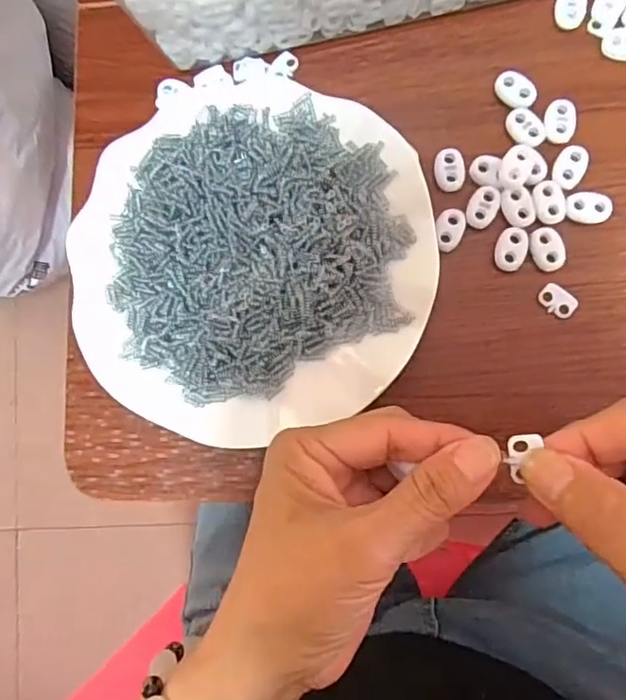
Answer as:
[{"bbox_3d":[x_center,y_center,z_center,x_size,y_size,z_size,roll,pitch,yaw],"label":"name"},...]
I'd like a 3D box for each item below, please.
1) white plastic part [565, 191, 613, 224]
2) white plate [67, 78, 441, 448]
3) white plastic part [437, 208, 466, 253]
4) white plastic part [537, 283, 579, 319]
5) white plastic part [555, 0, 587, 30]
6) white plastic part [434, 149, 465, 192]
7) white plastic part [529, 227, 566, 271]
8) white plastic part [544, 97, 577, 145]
[{"bbox_3d":[0.142,-0.073,0.297,0.022,0.004,0.016,2,87,7],"label":"white plastic part"},{"bbox_3d":[-0.031,-0.050,0.307,0.178,0.040,0.181,0,87,7],"label":"white plate"},{"bbox_3d":[0.072,-0.063,0.304,0.013,0.006,0.023,20,90,8],"label":"white plastic part"},{"bbox_3d":[0.126,-0.025,0.295,0.020,0.004,0.014,40,92,7],"label":"white plastic part"},{"bbox_3d":[0.137,-0.182,0.306,0.015,0.004,0.022,10,89,7],"label":"white plastic part"},{"bbox_3d":[0.073,-0.096,0.309,0.016,0.006,0.022,-5,87,7],"label":"white plastic part"},{"bbox_3d":[0.121,-0.052,0.297,0.016,0.004,0.023,-27,84,5],"label":"white plastic part"},{"bbox_3d":[0.129,-0.119,0.301,0.015,0.004,0.023,0,87,7],"label":"white plastic part"}]

